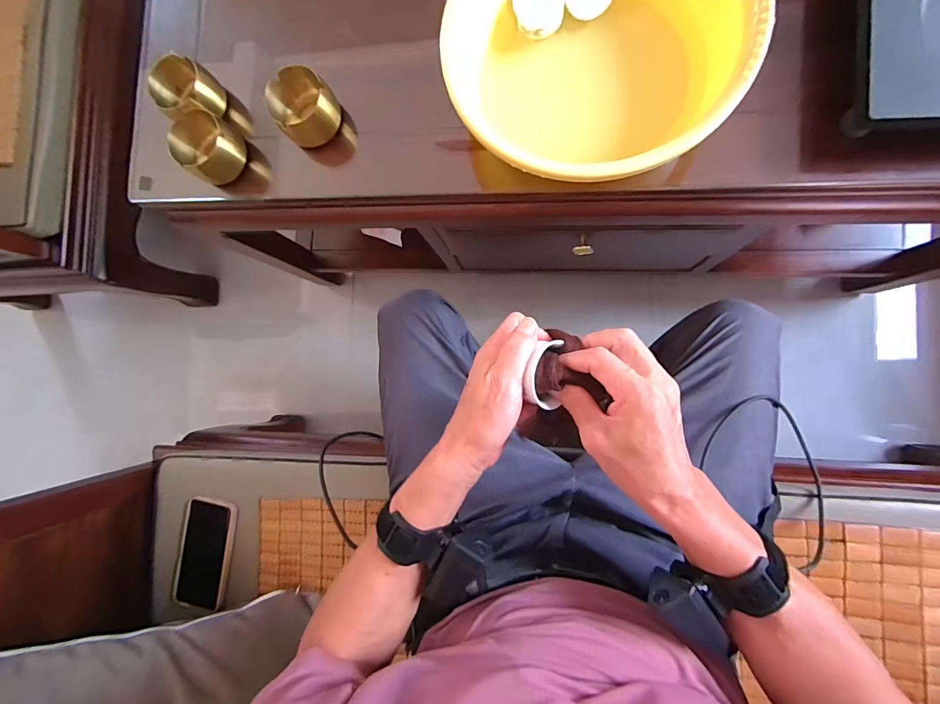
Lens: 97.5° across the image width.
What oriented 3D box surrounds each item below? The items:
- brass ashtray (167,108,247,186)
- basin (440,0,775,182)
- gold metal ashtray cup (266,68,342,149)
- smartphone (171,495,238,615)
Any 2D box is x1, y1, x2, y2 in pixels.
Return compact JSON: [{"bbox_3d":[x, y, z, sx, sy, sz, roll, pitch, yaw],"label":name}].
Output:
[{"bbox_3d":[-0.335,-0.264,0.526,0.079,0.048,0.075,-1,87,9],"label":"brass ashtray"},{"bbox_3d":[0.126,-0.304,0.435,0.280,0.113,0.276,-1,87,9],"label":"basin"},{"bbox_3d":[-0.204,-0.300,0.505,0.075,0.057,0.064,-38,82,5],"label":"gold metal ashtray cup"},{"bbox_3d":[-0.394,0.299,0.613,0.079,0.017,0.151,5,83,5],"label":"smartphone"}]

